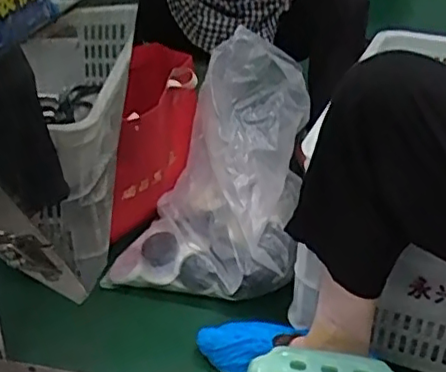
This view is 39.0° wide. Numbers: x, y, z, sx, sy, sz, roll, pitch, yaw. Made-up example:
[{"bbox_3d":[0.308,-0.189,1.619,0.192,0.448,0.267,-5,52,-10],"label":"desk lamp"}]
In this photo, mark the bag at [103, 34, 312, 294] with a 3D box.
[{"bbox_3d":[-0.012,-0.050,1.063,0.288,0.346,0.310,7,33,6],"label":"bag"}]

